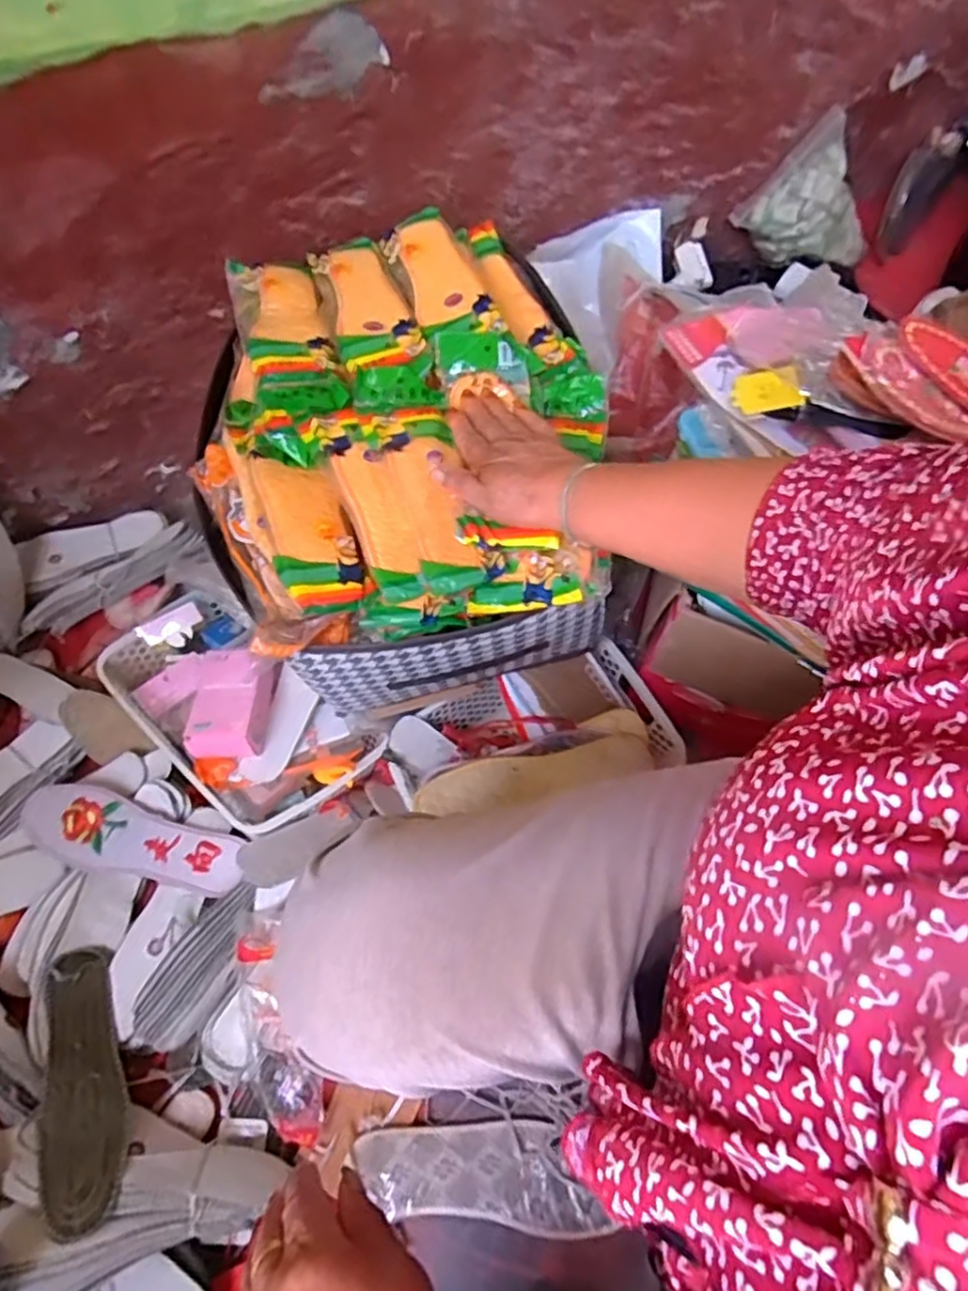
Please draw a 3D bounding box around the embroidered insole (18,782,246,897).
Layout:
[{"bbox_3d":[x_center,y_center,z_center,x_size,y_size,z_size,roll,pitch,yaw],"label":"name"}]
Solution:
[{"bbox_3d":[-0.374,0.205,0.719,0.252,0.014,0.076,16,64,9],"label":"embroidered insole"}]

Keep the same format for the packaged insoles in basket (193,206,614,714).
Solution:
[{"bbox_3d":[-0.080,-0.160,0.686,0.341,0.265,0.405,-6,63,-5],"label":"packaged insoles in basket"}]

